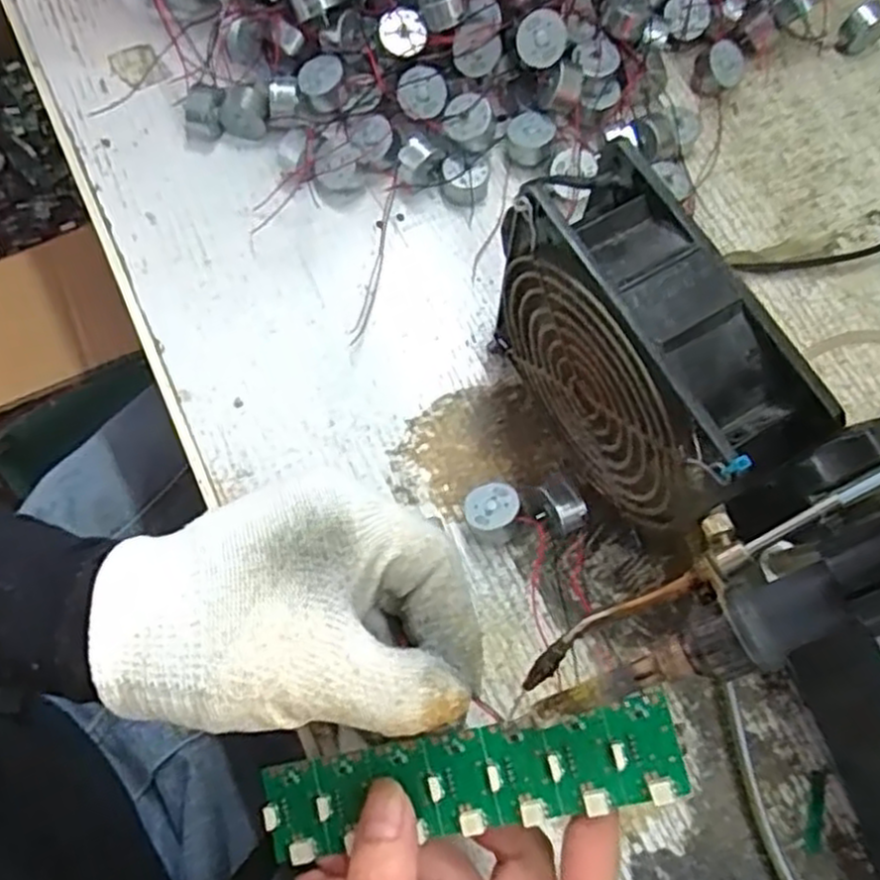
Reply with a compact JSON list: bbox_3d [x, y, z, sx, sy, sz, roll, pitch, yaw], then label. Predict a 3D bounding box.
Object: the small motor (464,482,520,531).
[{"bbox_3d":[0.024,0.031,0.324,0.023,0.014,0.022,-11,54,16],"label":"small motor"}]

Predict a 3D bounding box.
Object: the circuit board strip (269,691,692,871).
[{"bbox_3d":[0.007,0.109,0.240,0.137,0.007,0.031,-16,77,12],"label":"circuit board strip"}]

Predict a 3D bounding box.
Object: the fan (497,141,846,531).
[{"bbox_3d":[0.073,-0.024,0.288,0.050,0.122,0.118,-26,75,-7],"label":"fan"}]

